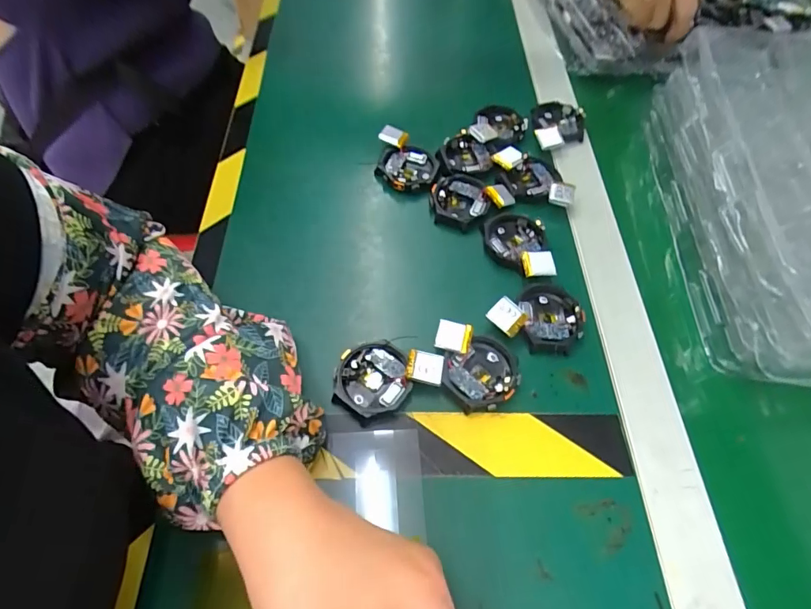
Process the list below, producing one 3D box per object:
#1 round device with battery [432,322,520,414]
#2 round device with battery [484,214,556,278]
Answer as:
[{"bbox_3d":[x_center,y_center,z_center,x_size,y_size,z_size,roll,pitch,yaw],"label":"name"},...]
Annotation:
[{"bbox_3d":[0.050,0.041,0.311,0.052,0.015,0.060,-5,59,-6],"label":"round device with battery"},{"bbox_3d":[0.091,-0.048,0.369,0.049,0.013,0.066,-13,60,-10],"label":"round device with battery"}]

